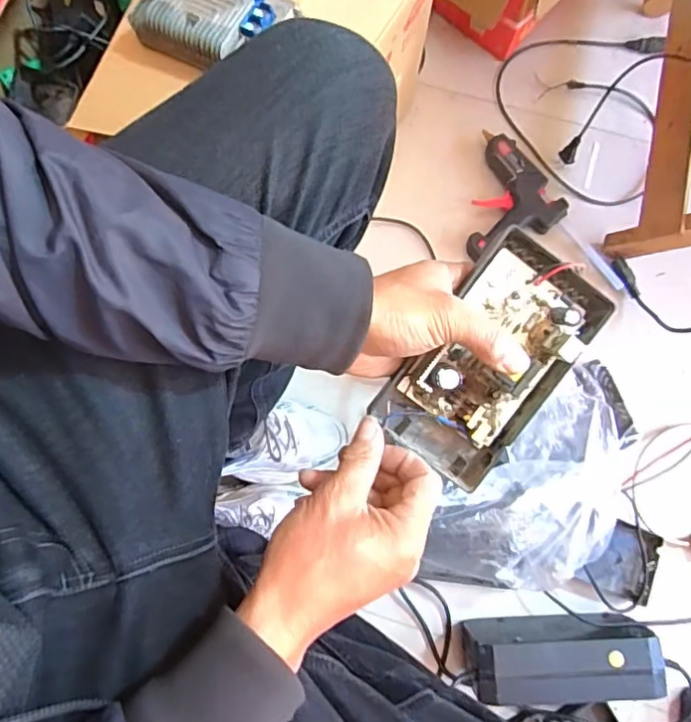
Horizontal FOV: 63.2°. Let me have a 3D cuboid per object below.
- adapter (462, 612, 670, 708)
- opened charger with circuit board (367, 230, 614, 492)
[{"bbox_3d":[0.253,0.355,0.669,0.213,0.090,0.077,-2,78,0],"label":"adapter"},{"bbox_3d":[0.103,0.000,0.396,0.099,0.043,0.171,36,95,-2],"label":"opened charger with circuit board"}]

